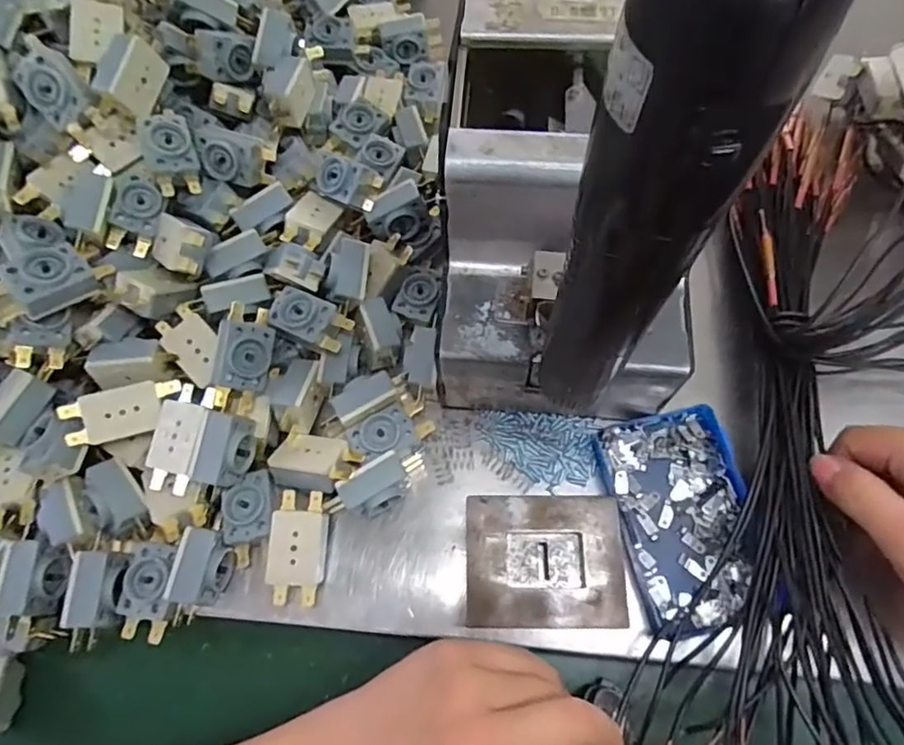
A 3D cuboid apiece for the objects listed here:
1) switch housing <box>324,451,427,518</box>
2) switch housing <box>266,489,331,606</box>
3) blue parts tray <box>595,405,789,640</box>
[{"bbox_3d":[-0.041,0.064,0.321,0.056,0.025,0.024,-33,71,-10],"label":"switch housing"},{"bbox_3d":[-0.081,0.093,0.310,0.026,0.024,0.056,4,69,4],"label":"switch housing"},{"bbox_3d":[0.126,0.076,0.313,0.070,0.016,0.112,-11,69,-2],"label":"blue parts tray"}]

